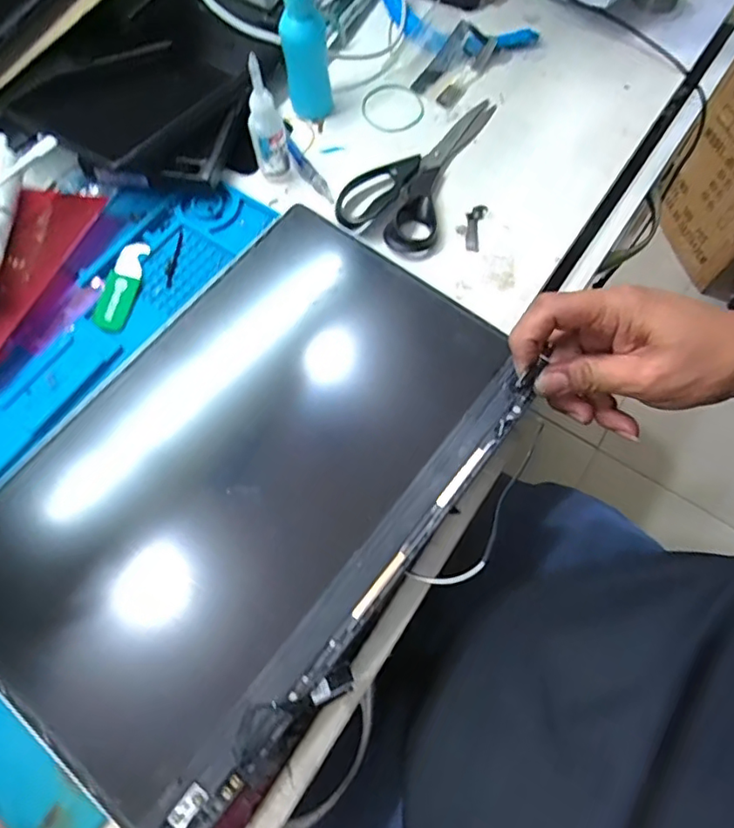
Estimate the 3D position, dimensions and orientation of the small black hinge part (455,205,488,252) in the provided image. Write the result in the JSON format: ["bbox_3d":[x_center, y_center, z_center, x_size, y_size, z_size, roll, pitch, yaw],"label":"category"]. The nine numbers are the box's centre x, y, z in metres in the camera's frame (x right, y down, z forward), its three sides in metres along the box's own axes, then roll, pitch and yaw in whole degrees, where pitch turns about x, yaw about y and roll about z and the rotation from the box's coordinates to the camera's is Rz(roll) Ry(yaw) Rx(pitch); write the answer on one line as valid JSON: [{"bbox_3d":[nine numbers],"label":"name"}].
[{"bbox_3d":[0.079,-0.144,0.436,0.019,0.007,0.038,13,68,6],"label":"small black hinge part"}]

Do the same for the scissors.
[{"bbox_3d":[0.039,-0.202,0.453,0.078,0.016,0.171,19,69,9],"label":"scissors"}]

